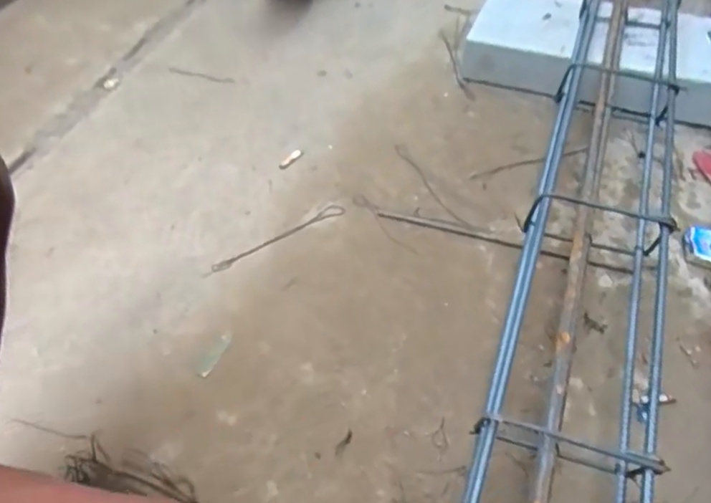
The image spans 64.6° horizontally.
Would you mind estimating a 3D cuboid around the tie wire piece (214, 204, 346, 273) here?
[{"bbox_3d":[-0.105,-0.020,0.778,0.201,0.005,0.018,-27,57,-16],"label":"tie wire piece"}]

